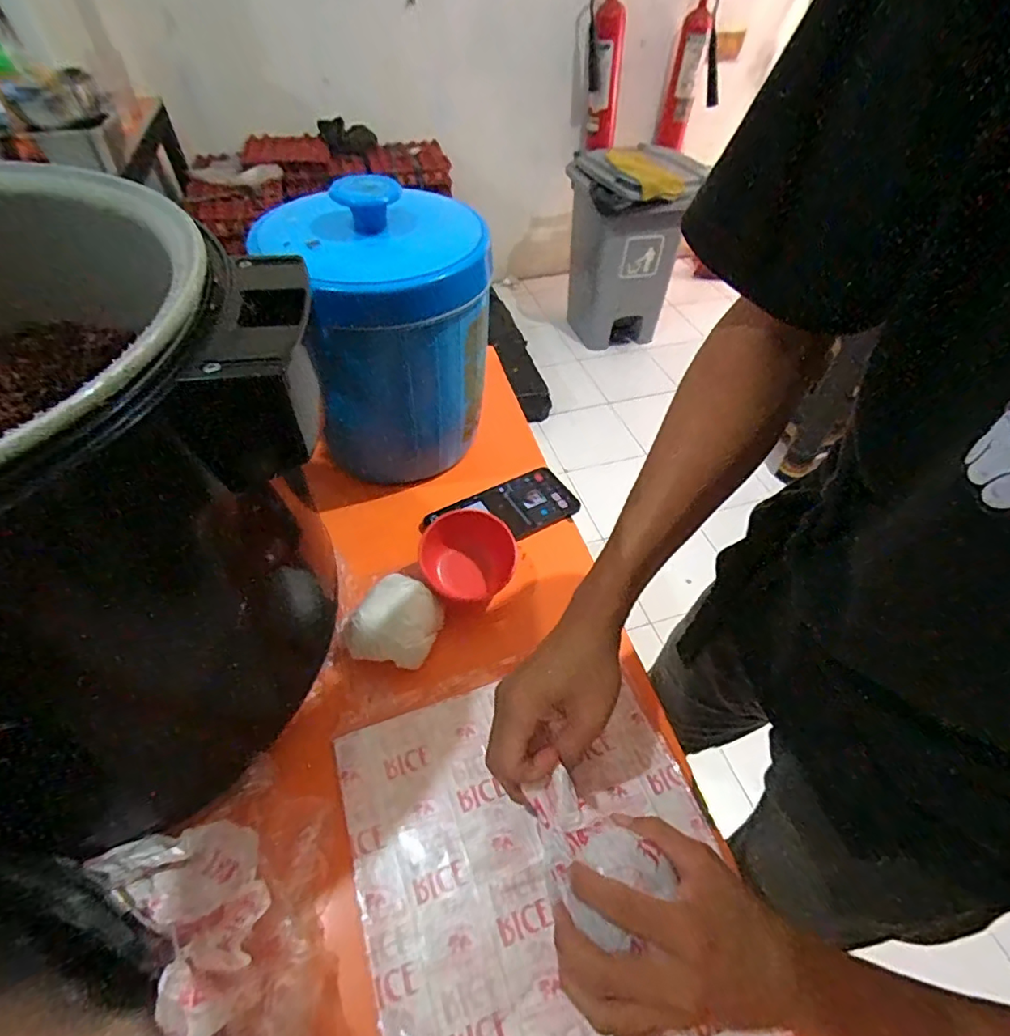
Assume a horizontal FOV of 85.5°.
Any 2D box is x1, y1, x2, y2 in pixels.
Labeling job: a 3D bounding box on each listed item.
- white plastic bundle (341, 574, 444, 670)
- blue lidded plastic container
[{"bbox_3d":[-0.099,0.089,0.479,0.075,0.047,0.075,1,49,-1],"label":"white plastic bundle"},{"bbox_3d":[-0.118,-0.178,0.552,0.166,0.247,0.165,-26,54,-22],"label":"blue lidded plastic container"}]

